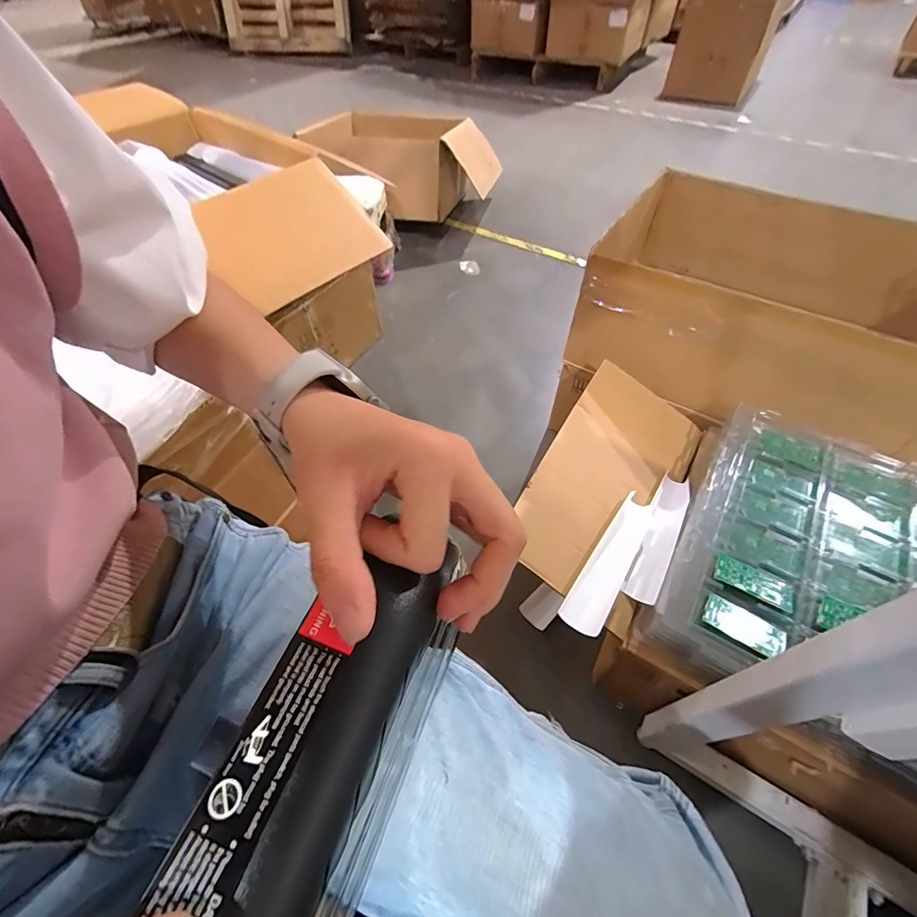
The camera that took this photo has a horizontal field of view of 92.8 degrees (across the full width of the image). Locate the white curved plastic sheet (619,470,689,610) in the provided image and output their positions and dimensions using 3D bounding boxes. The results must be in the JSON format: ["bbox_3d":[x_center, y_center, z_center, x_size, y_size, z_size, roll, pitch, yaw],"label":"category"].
[{"bbox_3d":[0.324,0.124,0.705,0.055,0.020,0.238,25,58,19],"label":"white curved plastic sheet"}]

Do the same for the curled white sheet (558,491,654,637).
[{"bbox_3d":[0.233,0.155,0.662,0.057,0.032,0.246,30,60,22],"label":"curled white sheet"}]

